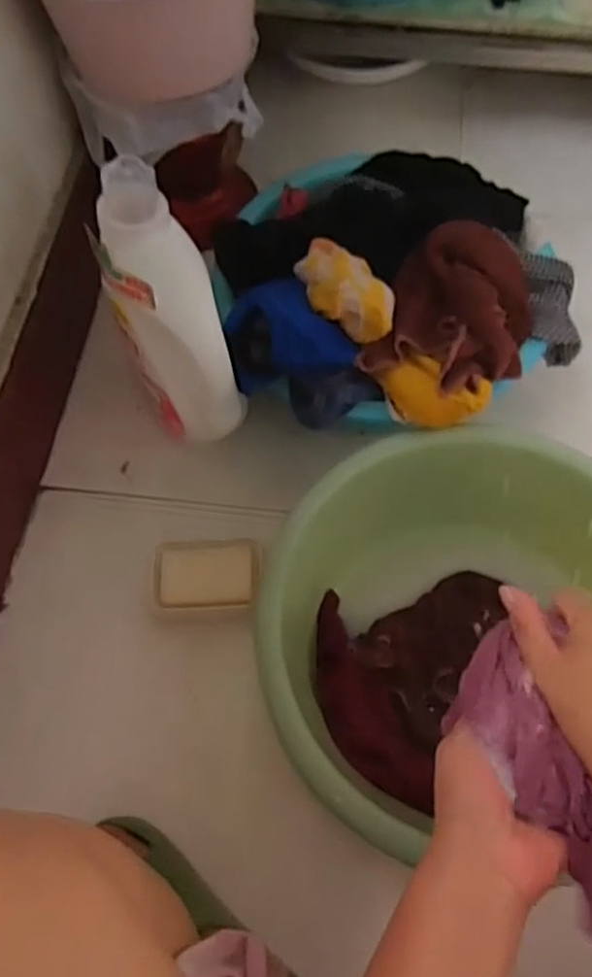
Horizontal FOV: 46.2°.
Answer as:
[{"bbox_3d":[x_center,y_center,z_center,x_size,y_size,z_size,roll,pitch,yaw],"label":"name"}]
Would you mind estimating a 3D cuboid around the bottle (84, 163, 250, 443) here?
[{"bbox_3d":[-0.115,-0.155,0.653,0.089,0.285,0.077,-22,40,-10],"label":"bottle"}]

